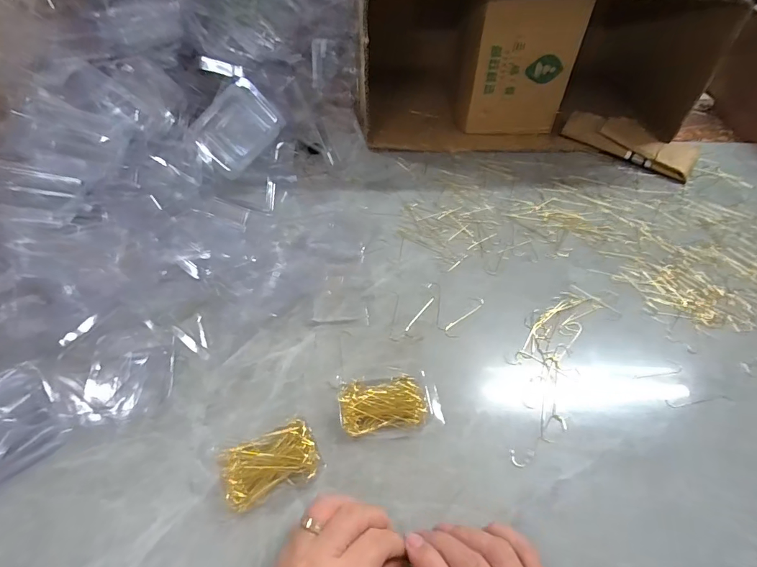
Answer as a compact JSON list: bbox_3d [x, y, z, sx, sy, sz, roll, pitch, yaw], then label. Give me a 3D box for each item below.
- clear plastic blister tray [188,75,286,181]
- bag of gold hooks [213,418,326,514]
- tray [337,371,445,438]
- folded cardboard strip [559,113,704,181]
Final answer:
[{"bbox_3d":[-0.177,-0.194,0.504,0.082,0.022,0.106,43,84,-9],"label":"clear plastic blister tray"},{"bbox_3d":[-0.086,0.139,0.322,0.073,0.021,0.051,-17,53,-18],"label":"bag of gold hooks"},{"bbox_3d":[0.010,0.104,0.354,0.085,0.019,0.050,-5,50,-9],"label":"tray"},{"bbox_3d":[0.404,-0.231,0.648,0.196,0.042,0.083,29,53,19],"label":"folded cardboard strip"}]

